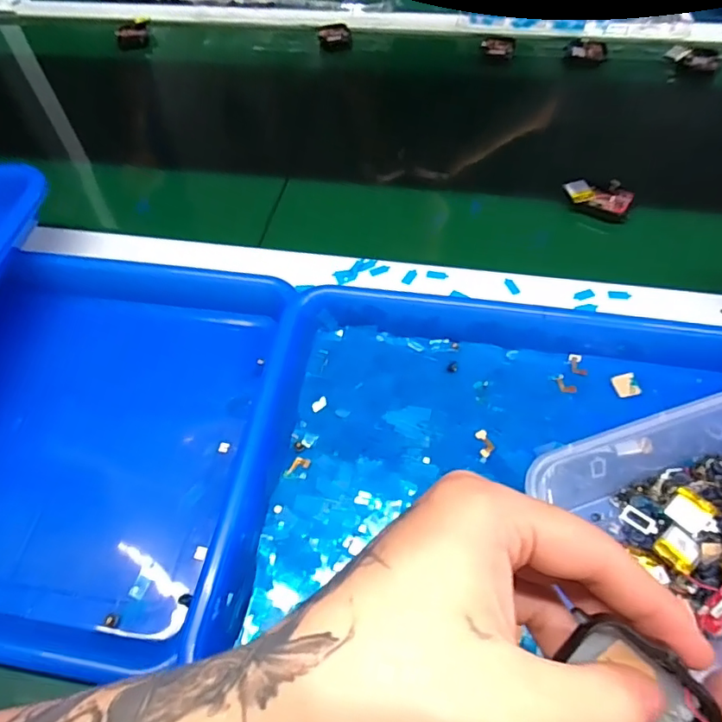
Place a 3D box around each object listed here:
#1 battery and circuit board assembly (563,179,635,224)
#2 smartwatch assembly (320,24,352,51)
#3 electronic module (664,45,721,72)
[{"bbox_3d":[0.201,-0.140,0.434,0.053,0.016,0.036,20,60,15],"label":"battery and circuit board assembly"},{"bbox_3d":[-0.031,-0.393,0.620,0.037,0.013,0.040,-6,57,-1],"label":"smartwatch assembly"},{"bbox_3d":[0.362,-0.330,0.556,0.054,0.013,0.022,27,62,19],"label":"electronic module"}]

